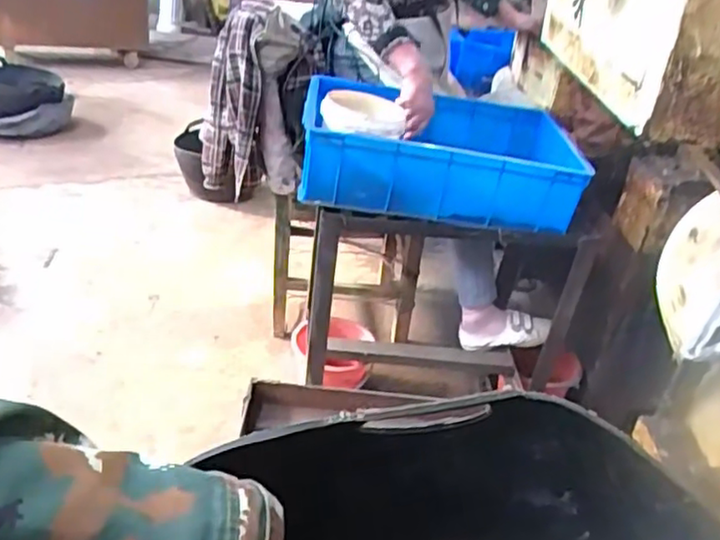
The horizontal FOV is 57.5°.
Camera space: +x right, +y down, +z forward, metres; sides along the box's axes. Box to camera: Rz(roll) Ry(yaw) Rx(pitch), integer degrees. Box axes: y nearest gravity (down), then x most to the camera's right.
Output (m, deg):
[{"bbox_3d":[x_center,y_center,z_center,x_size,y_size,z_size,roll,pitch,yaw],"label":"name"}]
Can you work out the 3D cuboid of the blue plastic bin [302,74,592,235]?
[{"bbox_3d":[0.149,-0.229,1.276,0.493,0.141,0.334,5,31,-5],"label":"blue plastic bin"}]

